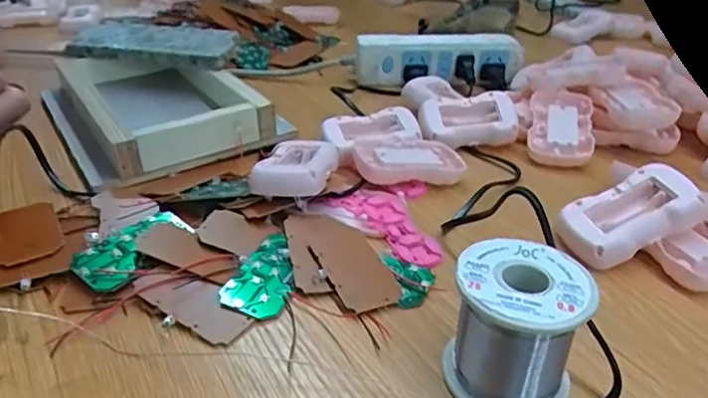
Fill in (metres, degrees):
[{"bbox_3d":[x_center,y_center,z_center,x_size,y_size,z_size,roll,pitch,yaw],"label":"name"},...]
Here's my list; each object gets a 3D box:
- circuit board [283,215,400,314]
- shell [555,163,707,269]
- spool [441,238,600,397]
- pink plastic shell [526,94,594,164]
[{"bbox_3d":[-0.013,0.039,0.365,0.056,0.007,0.097,-4,34,-20],"label":"circuit board"},{"bbox_3d":[0.181,0.010,0.374,0.084,0.014,0.048,-28,51,1],"label":"shell"},{"bbox_3d":[0.078,0.063,0.275,0.059,0.063,0.059,12,33,17],"label":"spool"},{"bbox_3d":[0.186,-0.065,0.512,0.053,0.019,0.088,6,50,14],"label":"pink plastic shell"}]

